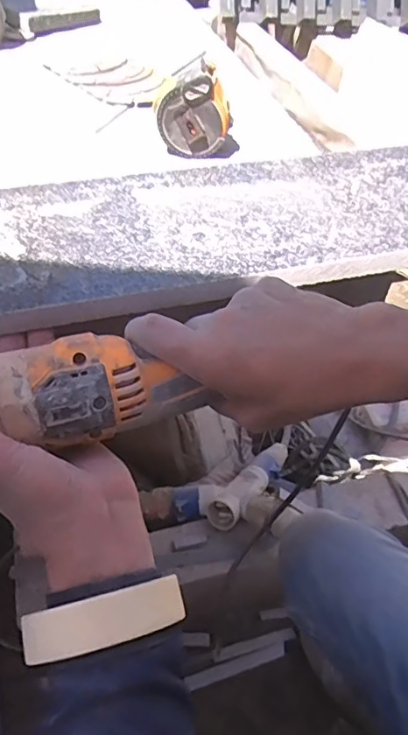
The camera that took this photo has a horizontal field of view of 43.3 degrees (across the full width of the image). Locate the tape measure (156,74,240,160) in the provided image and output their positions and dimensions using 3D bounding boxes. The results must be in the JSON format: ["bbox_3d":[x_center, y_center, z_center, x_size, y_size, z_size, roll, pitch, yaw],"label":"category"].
[{"bbox_3d":[-0.004,-0.242,0.490,0.077,0.072,0.053,3,50,-1],"label":"tape measure"}]

